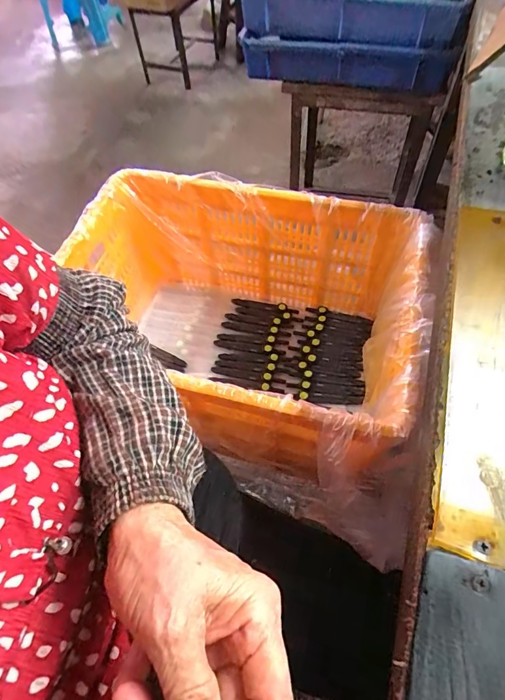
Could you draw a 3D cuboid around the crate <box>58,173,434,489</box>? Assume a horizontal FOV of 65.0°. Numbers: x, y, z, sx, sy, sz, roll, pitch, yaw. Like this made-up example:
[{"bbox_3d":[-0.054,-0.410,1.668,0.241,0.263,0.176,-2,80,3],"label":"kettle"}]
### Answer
[{"bbox_3d":[-0.029,-0.022,0.604,0.492,0.240,0.399,12,59,13],"label":"crate"}]

